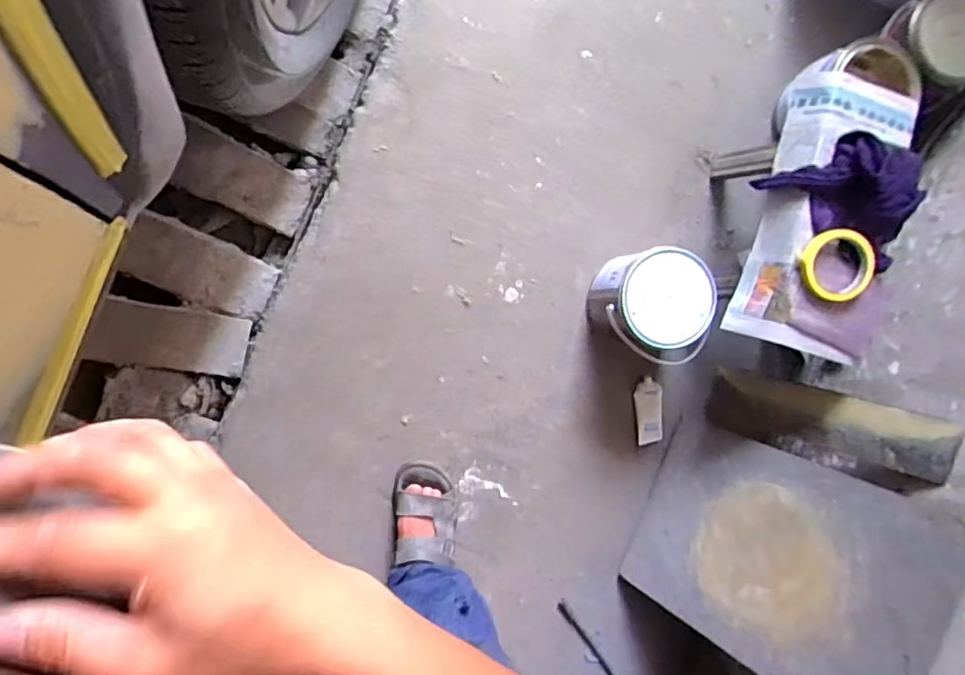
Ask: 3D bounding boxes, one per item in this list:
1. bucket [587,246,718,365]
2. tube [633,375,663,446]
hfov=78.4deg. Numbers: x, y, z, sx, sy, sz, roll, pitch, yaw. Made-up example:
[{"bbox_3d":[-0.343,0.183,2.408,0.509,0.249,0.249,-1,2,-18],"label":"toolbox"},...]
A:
[{"bbox_3d":[0.267,-0.053,0.963,0.151,0.176,0.163,0,93,-8],"label":"bucket"},{"bbox_3d":[0.297,0.128,1.056,0.047,0.031,0.119,-4,93,-8],"label":"tube"}]

